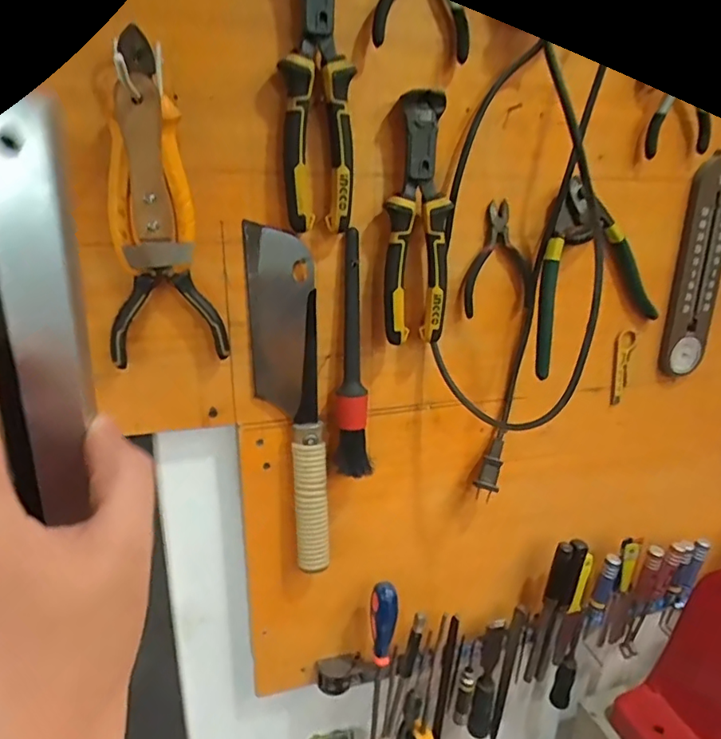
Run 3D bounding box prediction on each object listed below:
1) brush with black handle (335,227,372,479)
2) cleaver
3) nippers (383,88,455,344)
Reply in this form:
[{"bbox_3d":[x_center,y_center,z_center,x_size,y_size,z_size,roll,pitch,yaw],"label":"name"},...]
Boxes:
[{"bbox_3d":[-0.005,-0.009,0.513,0.031,0.224,0.024,1,19,1],"label":"brush with black handle"},{"bbox_3d":[-0.065,0.037,0.518,0.065,0.323,0.021,-3,19,-11],"label":"cleaver"},{"bbox_3d":[0.050,-0.127,0.483,0.055,0.202,0.033,3,19,5],"label":"nippers"}]

